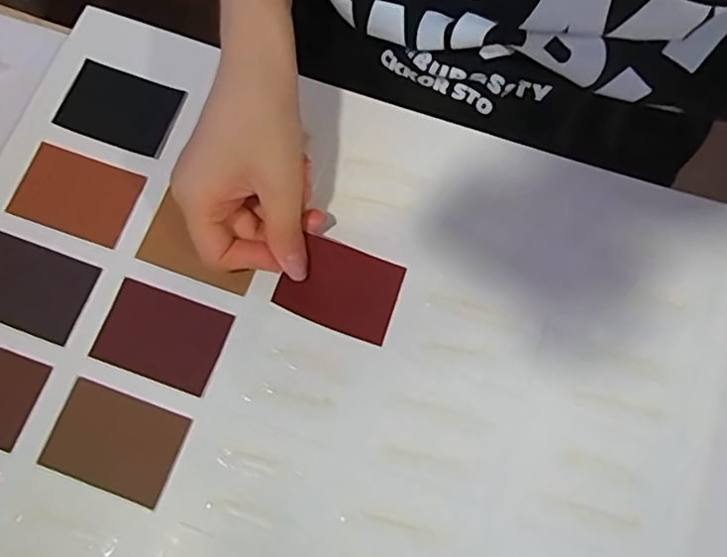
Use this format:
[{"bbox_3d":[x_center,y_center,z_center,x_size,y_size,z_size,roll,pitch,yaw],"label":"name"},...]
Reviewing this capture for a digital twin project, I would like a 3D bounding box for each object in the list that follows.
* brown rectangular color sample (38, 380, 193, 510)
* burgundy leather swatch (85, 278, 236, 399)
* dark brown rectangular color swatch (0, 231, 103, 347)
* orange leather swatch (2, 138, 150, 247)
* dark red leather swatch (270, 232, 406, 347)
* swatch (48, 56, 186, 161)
[{"bbox_3d":[-0.132,0.086,0.302,0.067,0.004,0.048,19,76,4],"label":"brown rectangular color sample"},{"bbox_3d":[-0.112,0.032,0.316,0.066,0.004,0.047,19,76,4],"label":"burgundy leather swatch"},{"bbox_3d":[-0.190,0.004,0.322,0.068,0.004,0.047,19,76,4],"label":"dark brown rectangular color swatch"},{"bbox_3d":[-0.169,-0.050,0.334,0.067,0.004,0.047,18,76,4],"label":"orange leather swatch"},{"bbox_3d":[-0.013,0.005,0.317,0.064,0.004,0.047,22,80,-10],"label":"dark red leather swatch"},{"bbox_3d":[-0.149,-0.104,0.350,0.069,0.006,0.047,19,77,4],"label":"swatch"}]

